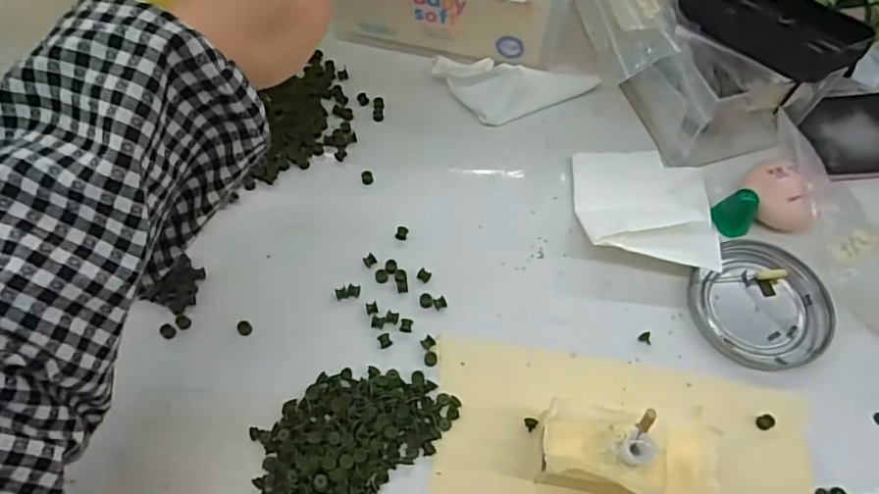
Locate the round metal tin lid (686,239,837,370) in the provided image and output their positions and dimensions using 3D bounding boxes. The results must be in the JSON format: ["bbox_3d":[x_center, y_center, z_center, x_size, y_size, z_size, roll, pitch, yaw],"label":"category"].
[{"bbox_3d":[0.188,0.034,0.338,0.073,0.012,0.076,0,62,0],"label":"round metal tin lid"}]

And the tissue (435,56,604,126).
[{"bbox_3d":[0.048,-0.113,0.410,0.110,0.023,0.054,20,64,10],"label":"tissue"}]

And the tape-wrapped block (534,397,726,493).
[{"bbox_3d":[0.090,0.102,0.280,0.083,0.046,0.041,9,62,5],"label":"tape-wrapped block"}]

